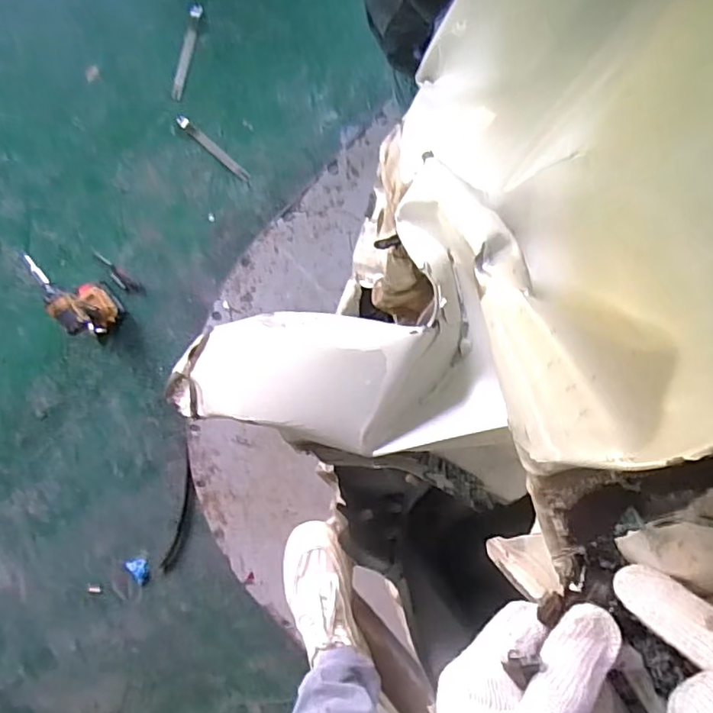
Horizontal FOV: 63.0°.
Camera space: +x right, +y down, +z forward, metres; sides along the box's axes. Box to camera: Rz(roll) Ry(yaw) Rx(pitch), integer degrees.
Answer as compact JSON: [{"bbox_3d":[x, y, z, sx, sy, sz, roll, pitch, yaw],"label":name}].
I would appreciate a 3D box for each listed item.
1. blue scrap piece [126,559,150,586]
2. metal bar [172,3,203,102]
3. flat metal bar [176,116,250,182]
[{"bbox_3d":[-0.622,0.620,1.680,0.051,0.018,0.084,-31,94,6],"label":"blue scrap piece"},{"bbox_3d":[-0.417,-0.748,1.428,0.030,0.019,0.220,16,97,1],"label":"metal bar"},{"bbox_3d":[-0.362,-0.526,1.477,0.220,0.009,0.026,40,90,-8],"label":"flat metal bar"}]

